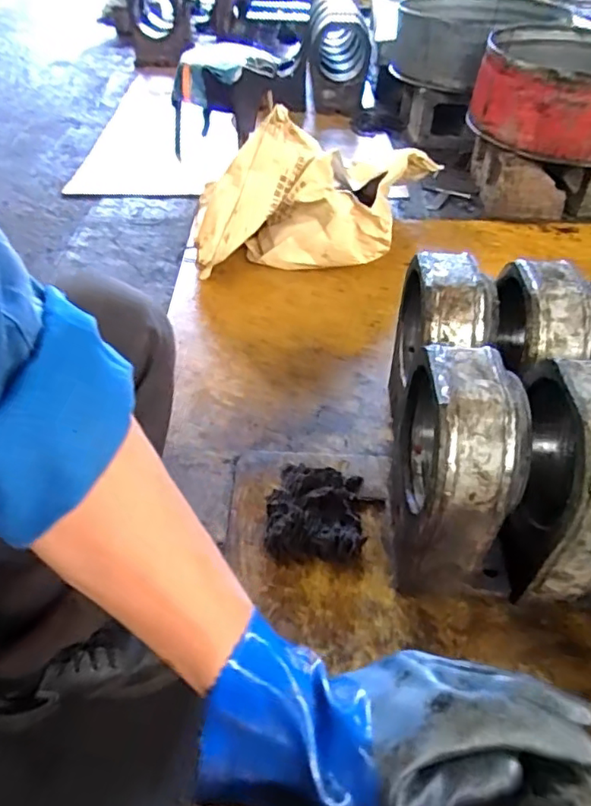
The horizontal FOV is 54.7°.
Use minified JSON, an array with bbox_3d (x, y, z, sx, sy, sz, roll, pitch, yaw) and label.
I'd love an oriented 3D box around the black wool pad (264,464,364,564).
[{"bbox_3d":[0.034,0.156,0.854,0.144,0.059,0.173,10,44,8],"label":"black wool pad"}]

